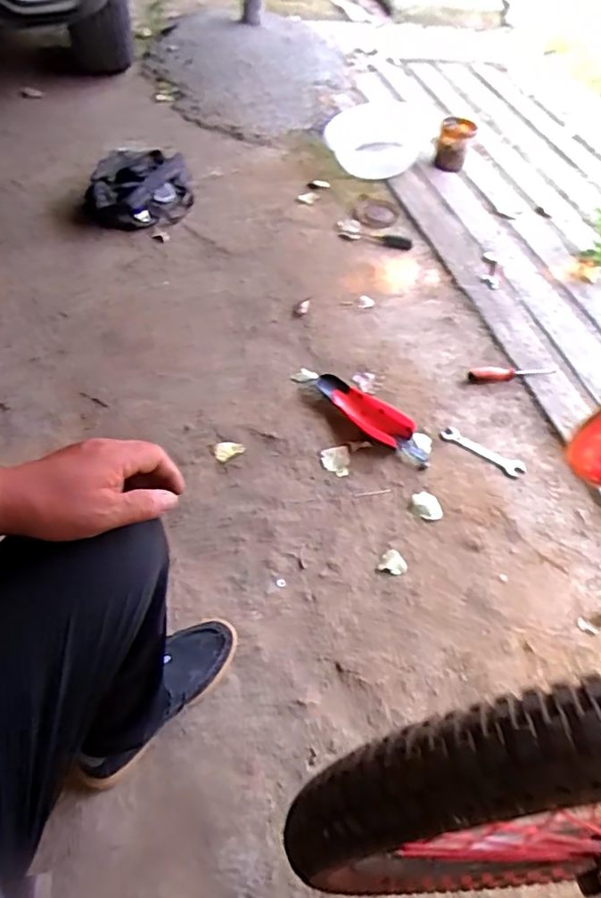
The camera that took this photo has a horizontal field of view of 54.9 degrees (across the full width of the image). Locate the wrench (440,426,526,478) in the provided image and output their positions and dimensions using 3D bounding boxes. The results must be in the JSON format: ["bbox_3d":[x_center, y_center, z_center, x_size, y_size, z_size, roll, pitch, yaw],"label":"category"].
[{"bbox_3d":[0.384,0.004,1.217,0.181,0.007,0.042,30,56,17],"label":"wrench"}]

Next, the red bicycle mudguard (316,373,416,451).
[{"bbox_3d":[0.128,-0.082,1.242,0.242,0.030,0.092,32,56,18],"label":"red bicycle mudguard"}]

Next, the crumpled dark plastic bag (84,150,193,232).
[{"bbox_3d":[-0.452,-0.740,1.625,0.300,0.120,0.258,-11,54,-13],"label":"crumpled dark plastic bag"}]

